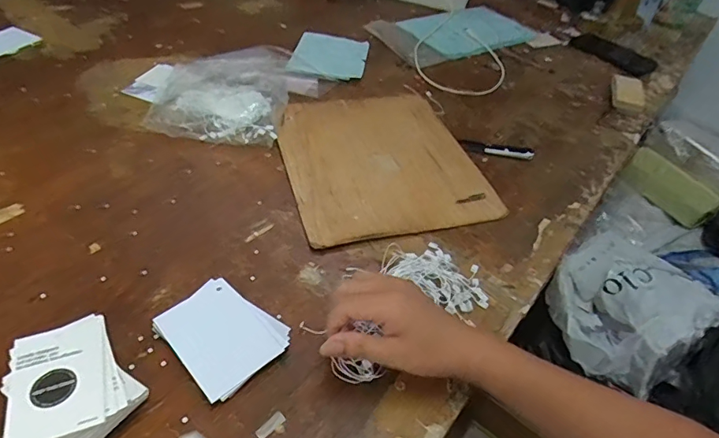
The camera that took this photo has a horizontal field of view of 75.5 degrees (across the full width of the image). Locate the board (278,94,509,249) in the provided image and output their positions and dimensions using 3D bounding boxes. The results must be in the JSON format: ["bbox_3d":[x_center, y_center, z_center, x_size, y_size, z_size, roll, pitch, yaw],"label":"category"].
[{"bbox_3d":[0.026,-0.085,0.616,0.243,0.009,0.276,-9,48,-16],"label":"board"}]

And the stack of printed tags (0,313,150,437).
[{"bbox_3d":[-0.218,0.127,0.355,0.079,0.039,0.095,-24,54,-27],"label":"stack of printed tags"}]

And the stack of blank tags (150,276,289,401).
[{"bbox_3d":[-0.120,0.101,0.412,0.100,0.012,0.084,37,53,25],"label":"stack of blank tags"}]

